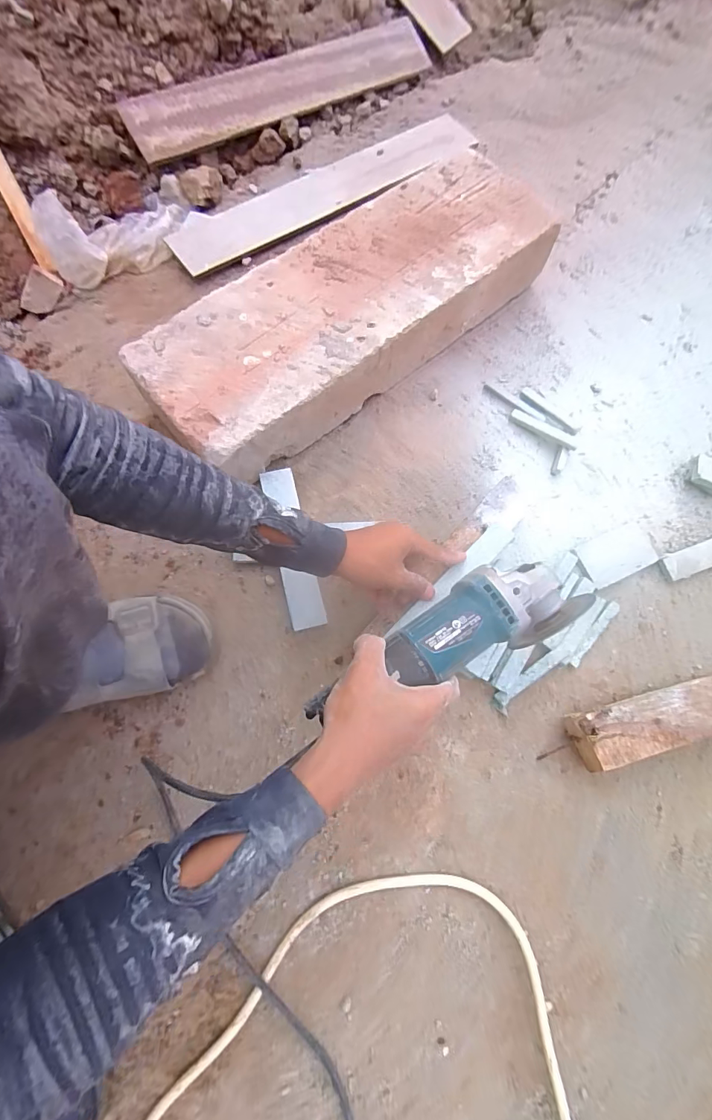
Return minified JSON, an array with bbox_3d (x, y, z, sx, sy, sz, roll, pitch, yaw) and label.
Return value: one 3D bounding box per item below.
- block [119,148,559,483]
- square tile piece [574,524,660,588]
[{"bbox_3d":[0.001,-0.342,0.596,0.581,0.107,0.197,-40,74,-13],"label":"block"},{"bbox_3d":[0.338,-0.008,0.550,0.112,0.012,0.056,-21,74,-9],"label":"square tile piece"}]

